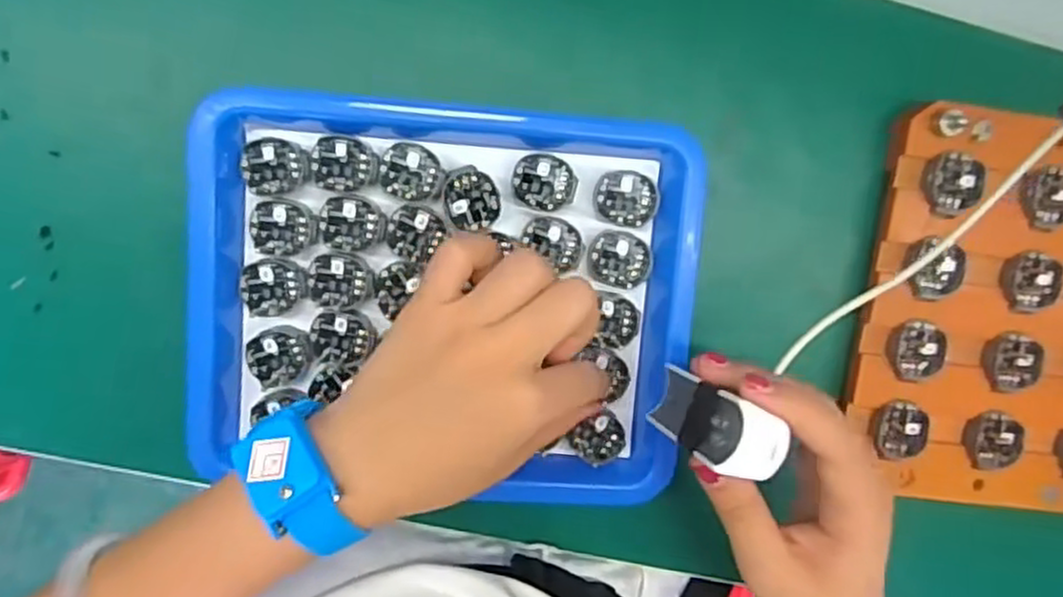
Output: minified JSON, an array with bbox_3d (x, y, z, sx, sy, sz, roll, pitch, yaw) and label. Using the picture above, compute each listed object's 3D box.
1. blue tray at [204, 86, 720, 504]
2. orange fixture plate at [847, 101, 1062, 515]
[{"bbox_3d":[-0.036,0.002,0.335,0.214,0.026,0.175,4,98,-5],"label":"blue tray"},{"bbox_3d":[0.233,0.010,0.363,0.144,0.024,0.186,7,98,-5],"label":"orange fixture plate"}]

